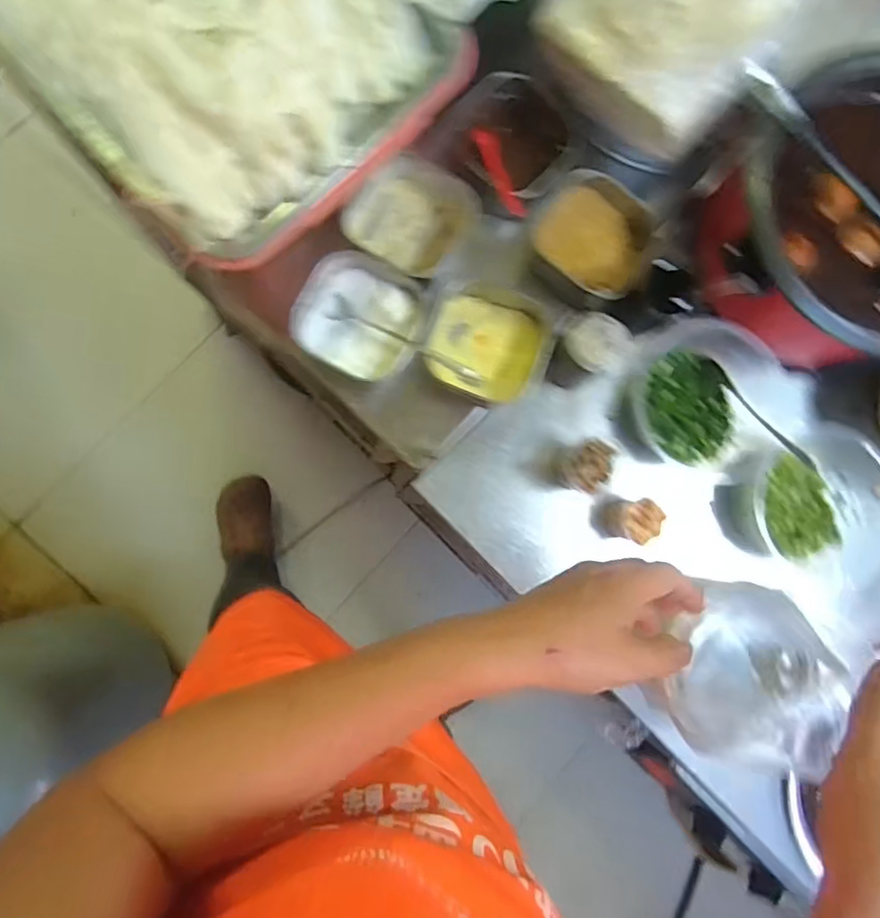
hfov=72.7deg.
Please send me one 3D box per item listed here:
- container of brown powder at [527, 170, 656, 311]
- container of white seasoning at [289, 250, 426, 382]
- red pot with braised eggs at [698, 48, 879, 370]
[{"bbox_3d":[0.143,-0.212,0.585,0.108,0.051,0.108,27,84,-3],"label":"container of brown powder"},{"bbox_3d":[-0.073,-0.126,0.552,0.106,0.051,0.103,27,84,-4],"label":"container of white seasoning"},{"bbox_3d":[0.365,-0.211,0.547,0.227,0.125,0.236,0,86,-6],"label":"red pot with braised eggs"}]

